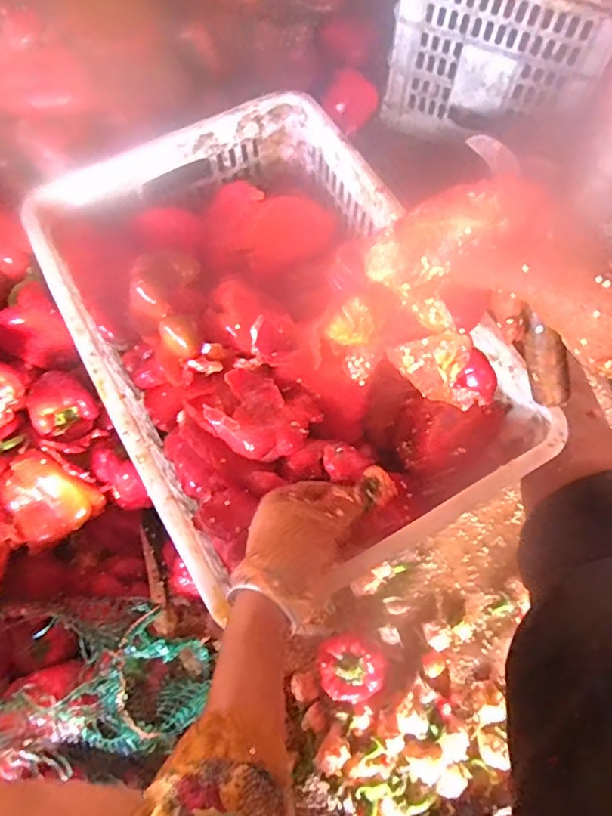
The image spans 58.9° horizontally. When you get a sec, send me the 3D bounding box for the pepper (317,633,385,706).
[{"bbox_3d":[0.052,0.313,0.651,0.081,0.062,0.069,22,70,9],"label":"pepper"}]

